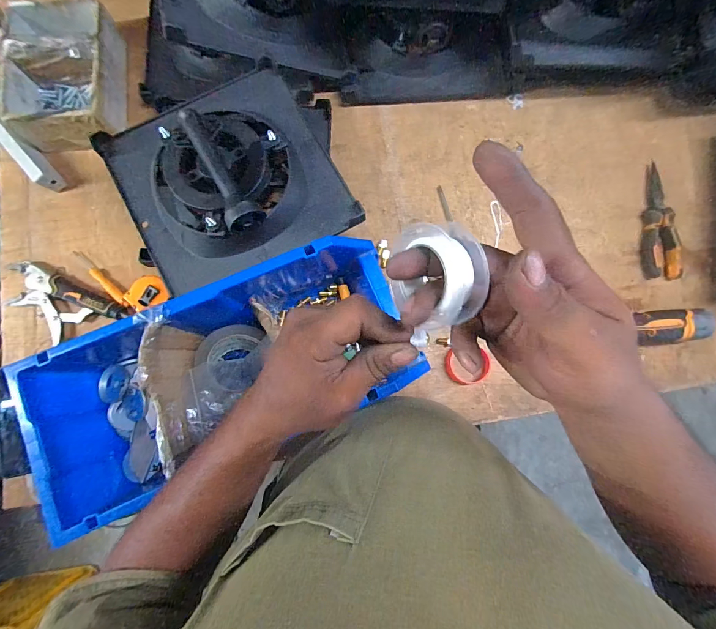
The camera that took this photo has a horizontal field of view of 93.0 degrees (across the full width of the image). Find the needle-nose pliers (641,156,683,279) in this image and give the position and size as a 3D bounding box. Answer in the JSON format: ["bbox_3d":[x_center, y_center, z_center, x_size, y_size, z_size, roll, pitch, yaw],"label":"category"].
[{"bbox_3d":[0.521,-0.162,0.586,0.052,0.023,0.202,5,82,0],"label":"needle-nose pliers"}]

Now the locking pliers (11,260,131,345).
[{"bbox_3d":[-0.482,-0.012,0.551,0.211,0.025,0.099,27,82,3],"label":"locking pliers"}]

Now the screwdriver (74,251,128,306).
[{"bbox_3d":[-0.424,-0.058,0.562,0.135,0.017,0.014,42,83,5],"label":"screwdriver"}]

